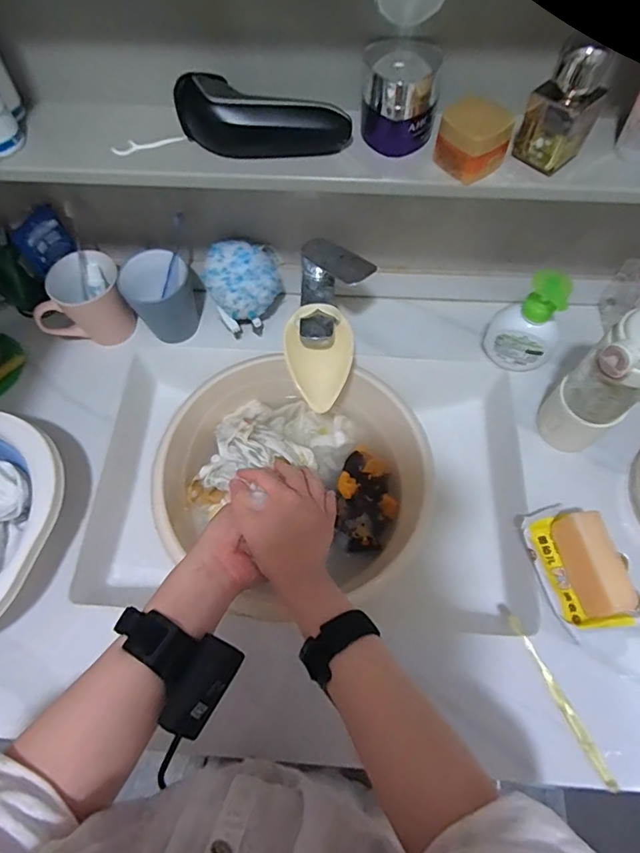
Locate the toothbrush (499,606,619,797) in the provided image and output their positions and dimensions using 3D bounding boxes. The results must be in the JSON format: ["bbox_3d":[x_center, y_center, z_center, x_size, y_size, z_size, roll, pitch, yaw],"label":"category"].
[{"bbox_3d":[0.244,0.273,0.511,0.014,0.013,0.182,-24,66,-10],"label":"toothbrush"}]

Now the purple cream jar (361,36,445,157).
[{"bbox_3d":[0.073,-0.296,0.445,0.066,0.066,0.066,-1,65,1],"label":"purple cream jar"}]

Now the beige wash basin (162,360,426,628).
[{"bbox_3d":[-0.030,0.076,0.648,0.324,0.093,0.325,-1,65,1],"label":"beige wash basin"}]

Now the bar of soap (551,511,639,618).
[{"bbox_3d":[0.294,0.145,0.532,0.035,0.061,0.105,-14,65,-5],"label":"bar of soap"}]

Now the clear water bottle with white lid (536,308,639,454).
[{"bbox_3d":[0.306,-0.039,0.540,0.064,0.204,0.071,-37,69,-15],"label":"clear water bottle with white lid"}]

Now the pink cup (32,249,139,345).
[{"bbox_3d":[-0.323,-0.167,0.682,0.118,0.102,0.077,-22,66,-9],"label":"pink cup"}]

